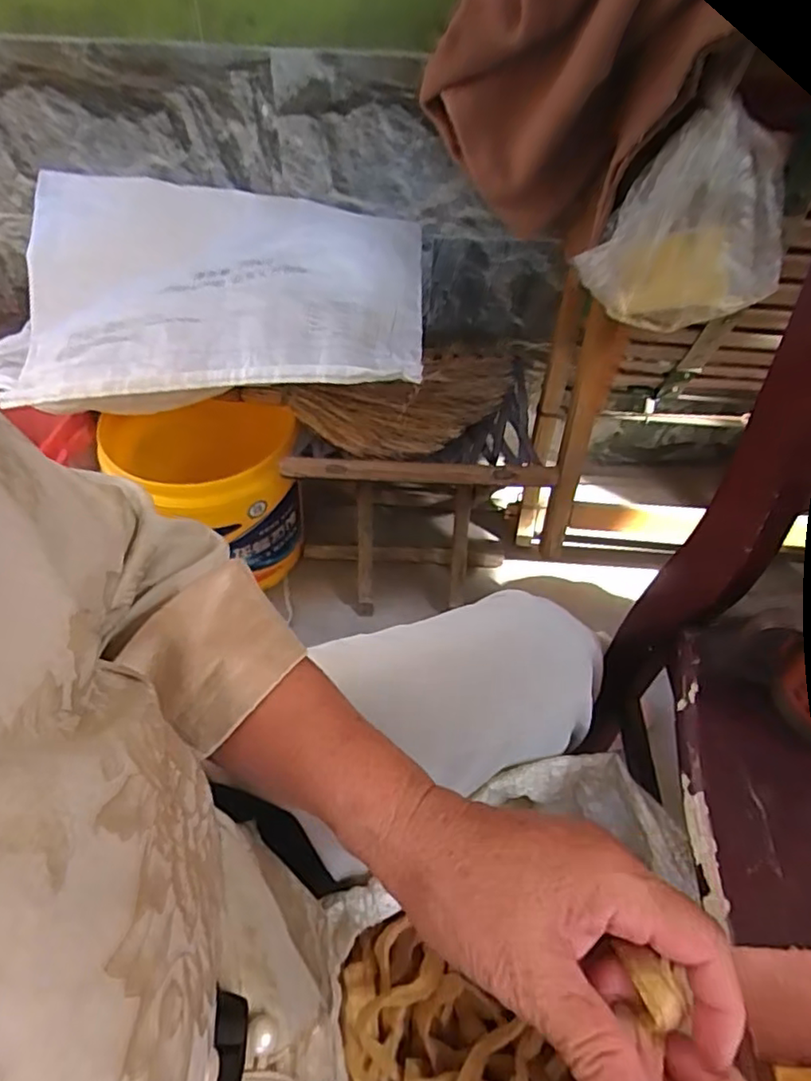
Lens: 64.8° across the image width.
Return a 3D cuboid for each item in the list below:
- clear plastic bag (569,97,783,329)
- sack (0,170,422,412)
[{"bbox_3d":[0.259,-0.288,0.589,0.163,0.173,0.066,19,52,13],"label":"clear plastic bag"},{"bbox_3d":[-0.232,-0.295,0.768,0.494,0.113,0.314,1,50,-1],"label":"sack"}]

